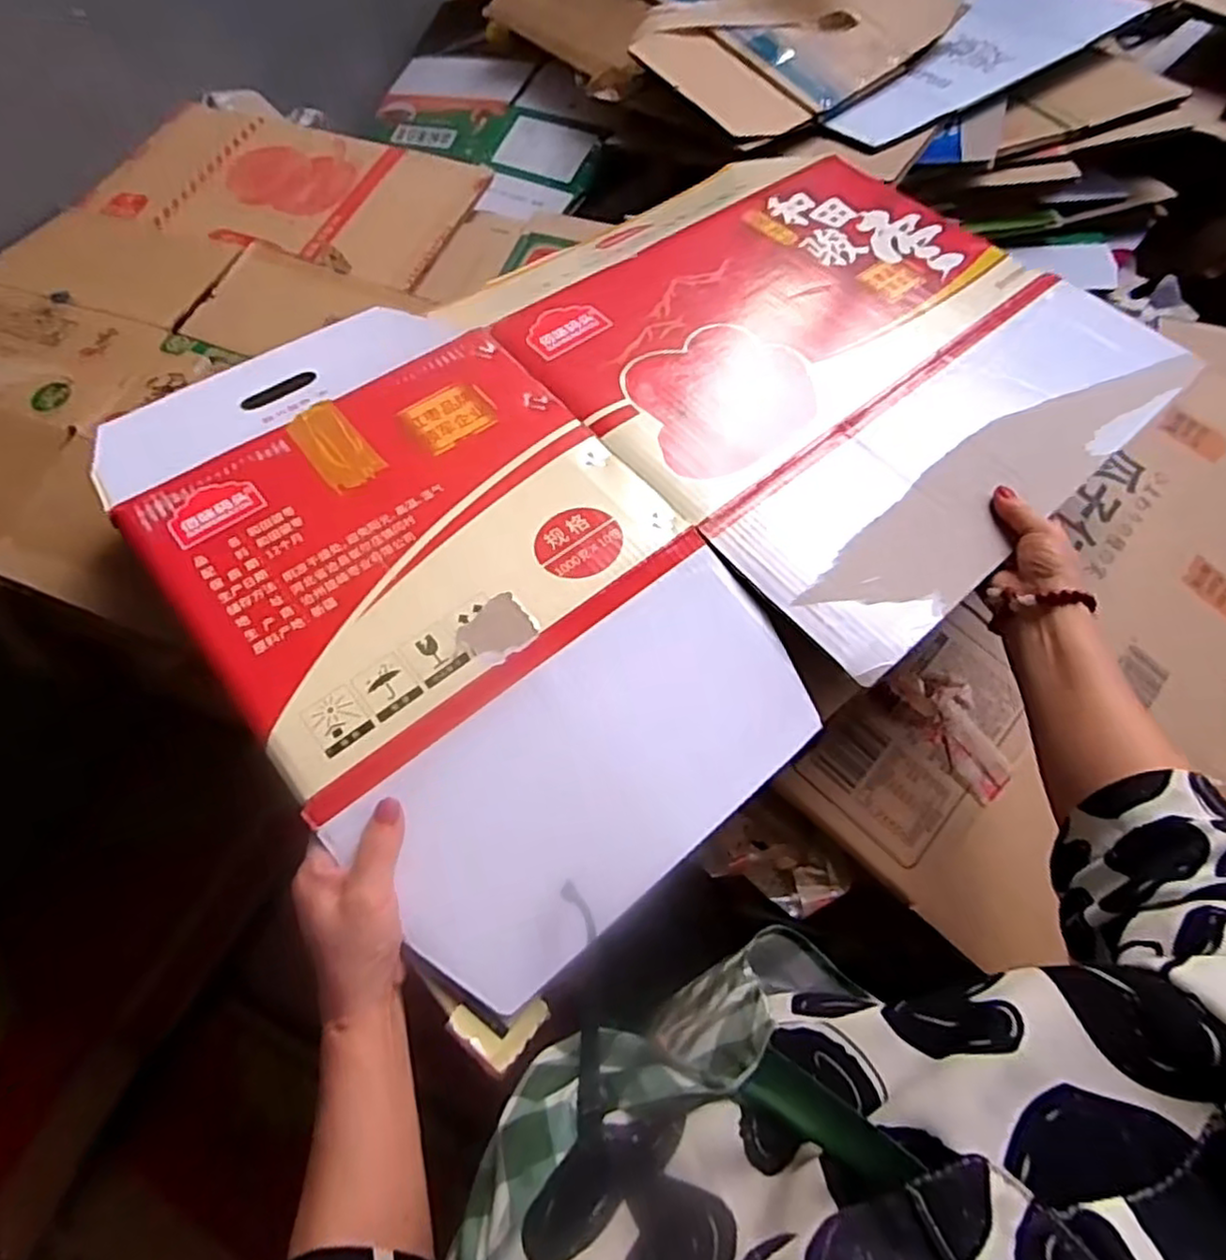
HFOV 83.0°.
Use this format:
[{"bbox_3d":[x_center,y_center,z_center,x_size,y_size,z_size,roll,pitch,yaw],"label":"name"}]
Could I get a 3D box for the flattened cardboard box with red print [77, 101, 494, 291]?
[{"bbox_3d":[-0.420,-0.569,0.894,0.476,0.026,0.246,19,67,12],"label":"flattened cardboard box with red print"}]

